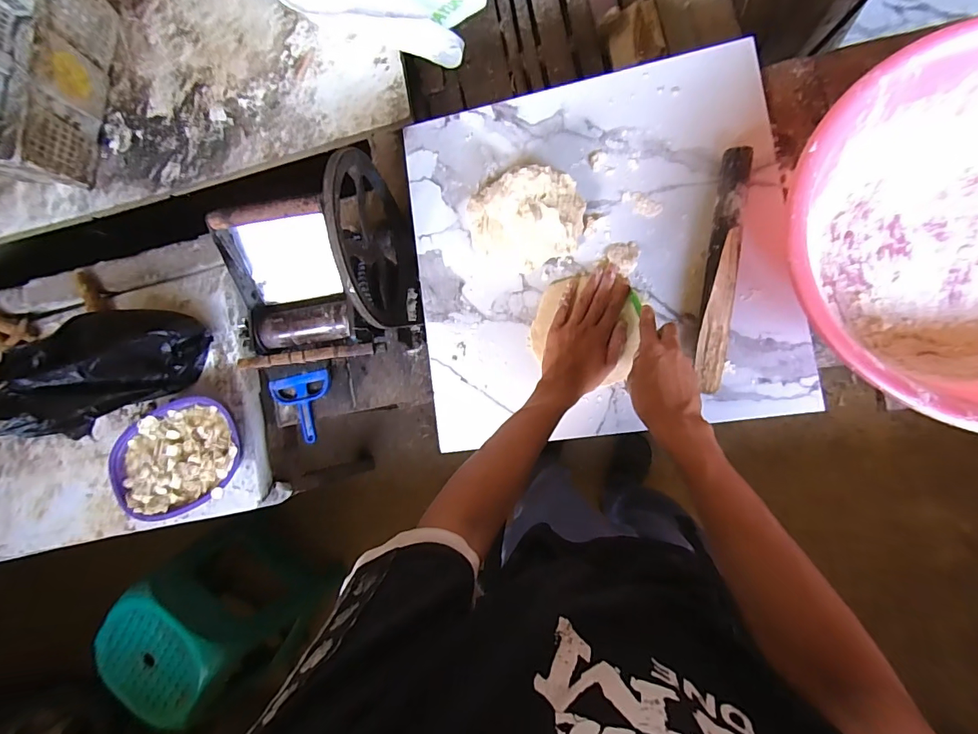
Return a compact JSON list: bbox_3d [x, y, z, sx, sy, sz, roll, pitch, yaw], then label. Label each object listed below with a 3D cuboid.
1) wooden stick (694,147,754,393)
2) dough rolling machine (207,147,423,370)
[{"bbox_3d":[0.292,-0.119,0.559,0.036,0.038,0.293,8,89,9],"label":"wooden stick"},{"bbox_3d":[-0.270,-0.158,0.719,0.248,0.303,0.297,-6,86,8],"label":"dough rolling machine"}]

